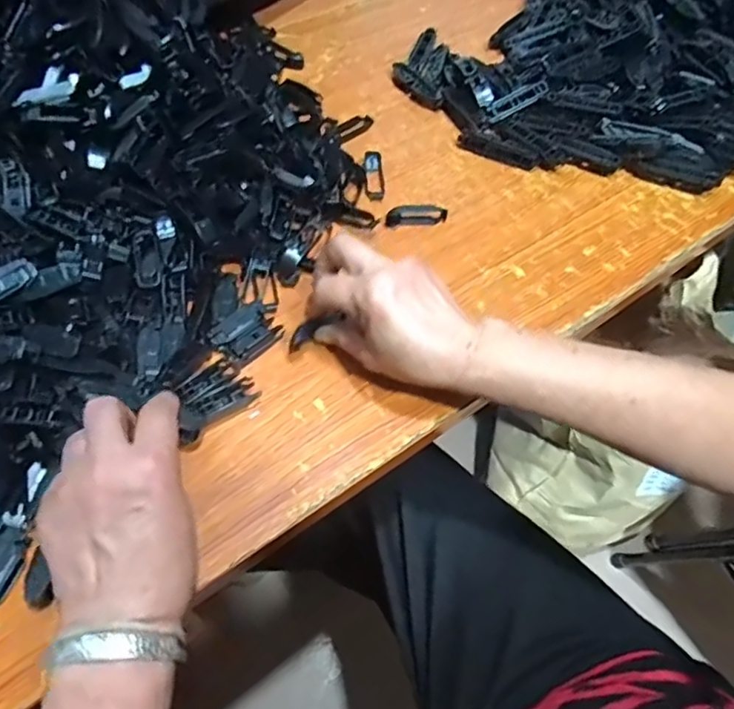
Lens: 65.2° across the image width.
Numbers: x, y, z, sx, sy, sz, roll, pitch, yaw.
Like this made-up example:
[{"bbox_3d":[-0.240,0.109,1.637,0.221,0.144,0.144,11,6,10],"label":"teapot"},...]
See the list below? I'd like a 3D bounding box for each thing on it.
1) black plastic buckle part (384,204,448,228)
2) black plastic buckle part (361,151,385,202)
[{"bbox_3d":[0.044,-0.128,0.524,0.057,0.014,0.014,-9,60,-9],"label":"black plastic buckle part"},{"bbox_3d":[0.007,-0.173,0.550,0.019,0.009,0.059,-3,59,-6],"label":"black plastic buckle part"}]

